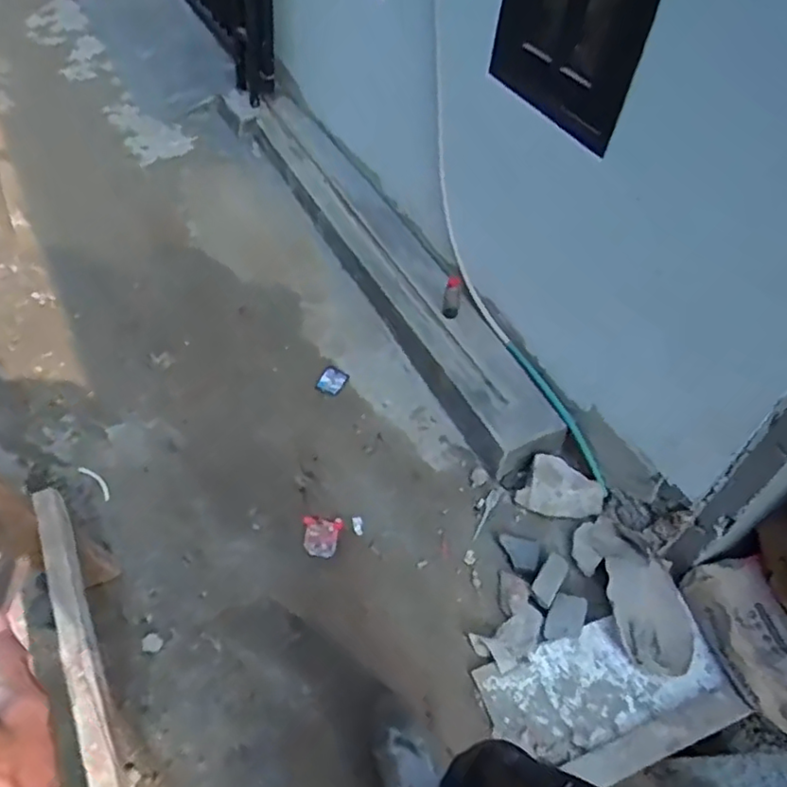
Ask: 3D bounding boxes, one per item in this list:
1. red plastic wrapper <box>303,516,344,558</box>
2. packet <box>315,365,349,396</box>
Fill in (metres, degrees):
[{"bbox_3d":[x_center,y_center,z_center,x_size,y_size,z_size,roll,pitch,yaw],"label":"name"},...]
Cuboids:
[{"bbox_3d":[-0.173,0.346,1.535,0.090,0.014,0.105,5,47,-3],"label":"red plastic wrapper"},{"bbox_3d":[-0.183,-0.038,1.879,0.078,0.012,0.087,31,70,5],"label":"packet"}]

